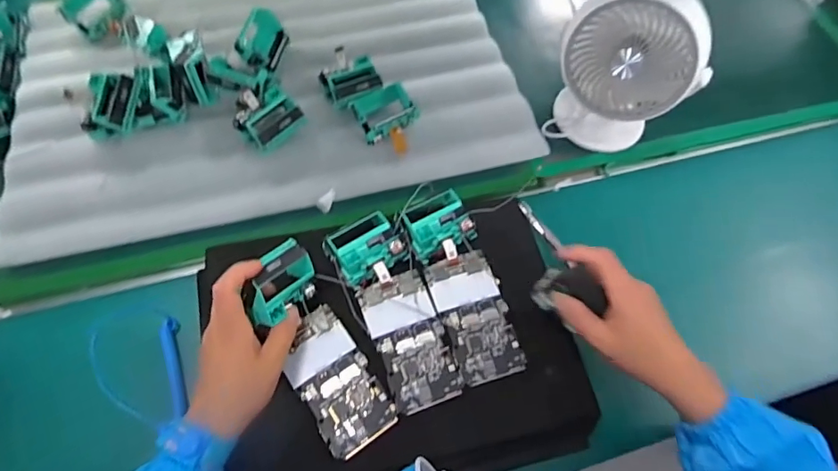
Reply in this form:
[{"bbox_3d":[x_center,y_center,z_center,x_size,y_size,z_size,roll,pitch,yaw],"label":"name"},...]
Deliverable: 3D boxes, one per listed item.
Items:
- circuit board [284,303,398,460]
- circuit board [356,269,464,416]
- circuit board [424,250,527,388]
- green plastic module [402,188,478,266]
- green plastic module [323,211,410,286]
[{"bbox_3d":[-0.078,0.132,0.457,0.065,0.012,0.128,-31,66,-19],"label":"circuit board"},{"bbox_3d":[-0.008,0.098,0.477,0.067,0.007,0.127,-18,63,-13],"label":"circuit board"},{"bbox_3d":[0.056,0.078,0.493,0.066,0.006,0.127,-14,62,-11],"label":"circuit board"},{"bbox_3d":[0.020,-0.010,0.526,0.067,0.034,0.055,-29,65,-18],"label":"green plastic module"},{"bbox_3d":[-0.055,0.011,0.507,0.072,0.036,0.059,-31,66,-19],"label":"green plastic module"}]

